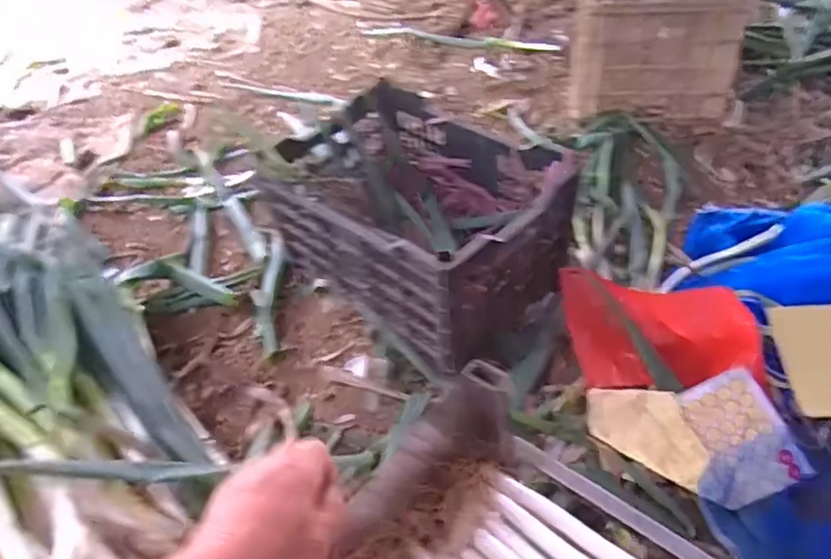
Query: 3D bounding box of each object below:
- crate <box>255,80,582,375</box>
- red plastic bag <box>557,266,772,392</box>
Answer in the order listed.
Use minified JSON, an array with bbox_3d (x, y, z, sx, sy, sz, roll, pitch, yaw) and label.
[{"bbox_3d":[0.009,-0.114,1.061,0.487,0.240,0.331,31,57,31],"label":"crate"},{"bbox_3d":[0.370,0.061,0.923,0.270,0.119,0.195,1,46,8],"label":"red plastic bag"}]

